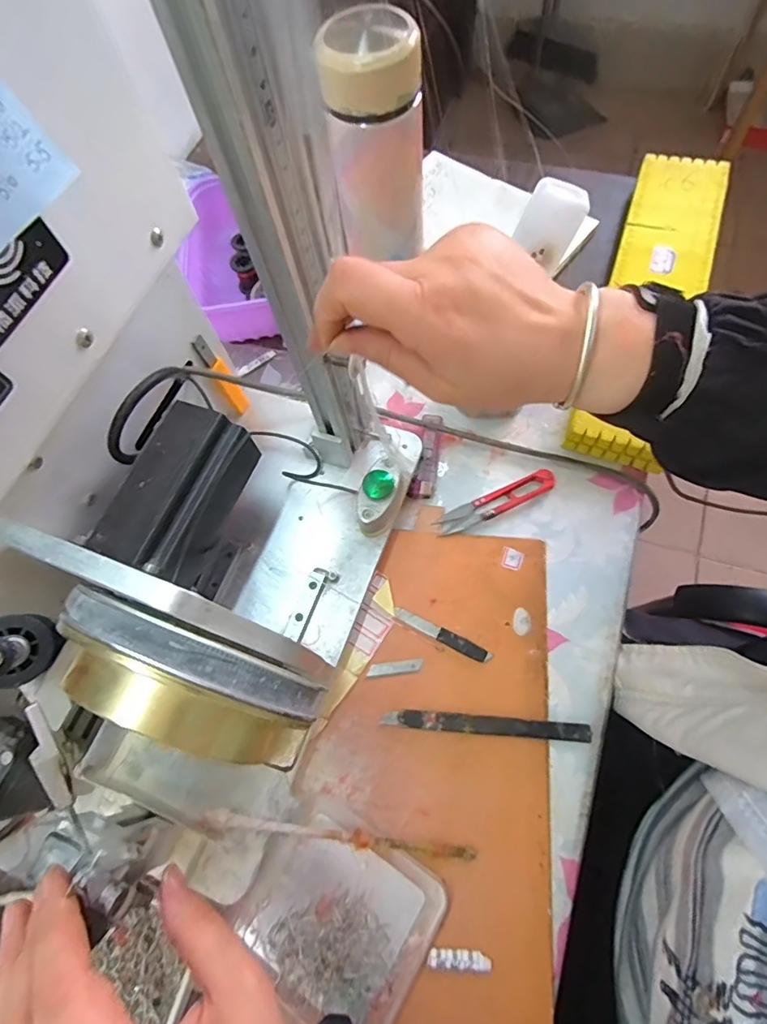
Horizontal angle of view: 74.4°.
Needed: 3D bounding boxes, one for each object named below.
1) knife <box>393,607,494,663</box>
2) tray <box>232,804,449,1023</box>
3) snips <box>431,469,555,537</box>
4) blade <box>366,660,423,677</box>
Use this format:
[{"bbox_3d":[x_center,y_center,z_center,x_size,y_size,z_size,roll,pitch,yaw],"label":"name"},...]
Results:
[{"bbox_3d":[0.043,0.090,0.373,0.076,0.004,0.010,25,72,14],"label":"knife"},{"bbox_3d":[-0.026,0.247,0.307,0.103,0.020,0.099,31,73,16],"label":"tray"},{"bbox_3d":[0.091,-0.008,0.408,0.102,0.008,0.020,-23,67,-4],"label":"snips"},{"bbox_3d":[0.009,0.114,0.371,0.040,0.004,0.008,-9,62,5],"label":"blade"}]

